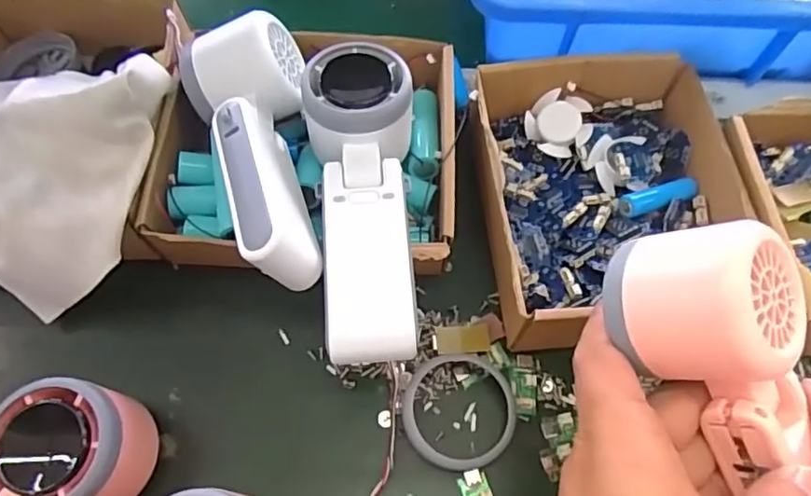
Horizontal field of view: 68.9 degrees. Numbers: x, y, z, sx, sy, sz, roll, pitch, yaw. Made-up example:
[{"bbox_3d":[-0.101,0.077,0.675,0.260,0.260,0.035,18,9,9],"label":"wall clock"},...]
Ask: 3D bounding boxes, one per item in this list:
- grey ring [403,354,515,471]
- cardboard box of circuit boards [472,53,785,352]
[{"bbox_3d":[0.028,0.085,0.308,0.057,0.008,0.058,0,73,-1],"label":"grey ring"},{"bbox_3d":[0.115,-0.035,0.351,0.138,0.052,0.163,-3,62,-3],"label":"cardboard box of circuit boards"}]

